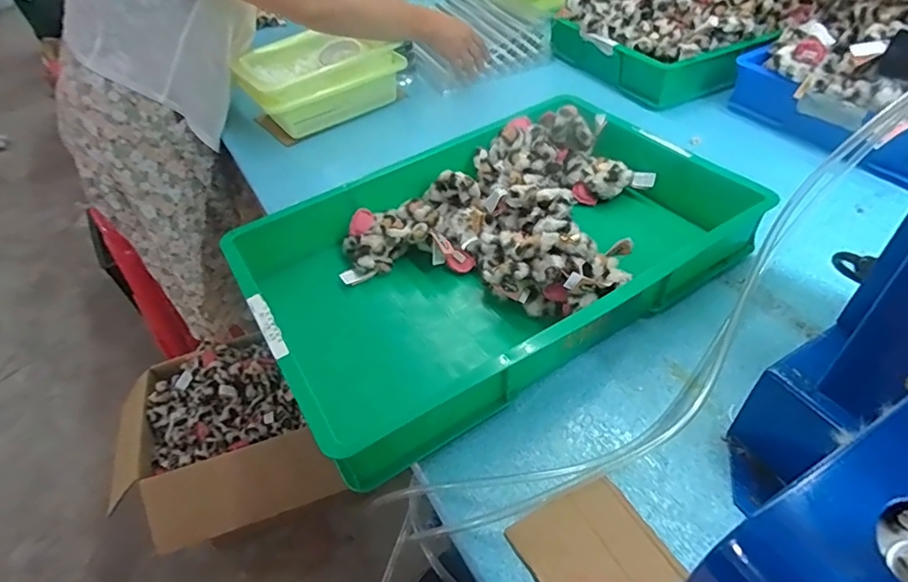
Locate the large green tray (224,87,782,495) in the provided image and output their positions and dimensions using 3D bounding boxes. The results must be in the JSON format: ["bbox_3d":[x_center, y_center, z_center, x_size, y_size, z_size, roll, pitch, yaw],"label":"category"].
[{"bbox_3d":[0.040,-0.056,0.625,0.532,0.090,0.360,-27,48,-19],"label":"large green tray"}]

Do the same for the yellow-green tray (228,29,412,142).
[{"bbox_3d":[-0.245,-0.396,0.971,0.274,0.105,0.168,-27,48,-19],"label":"yellow-green tray"}]

